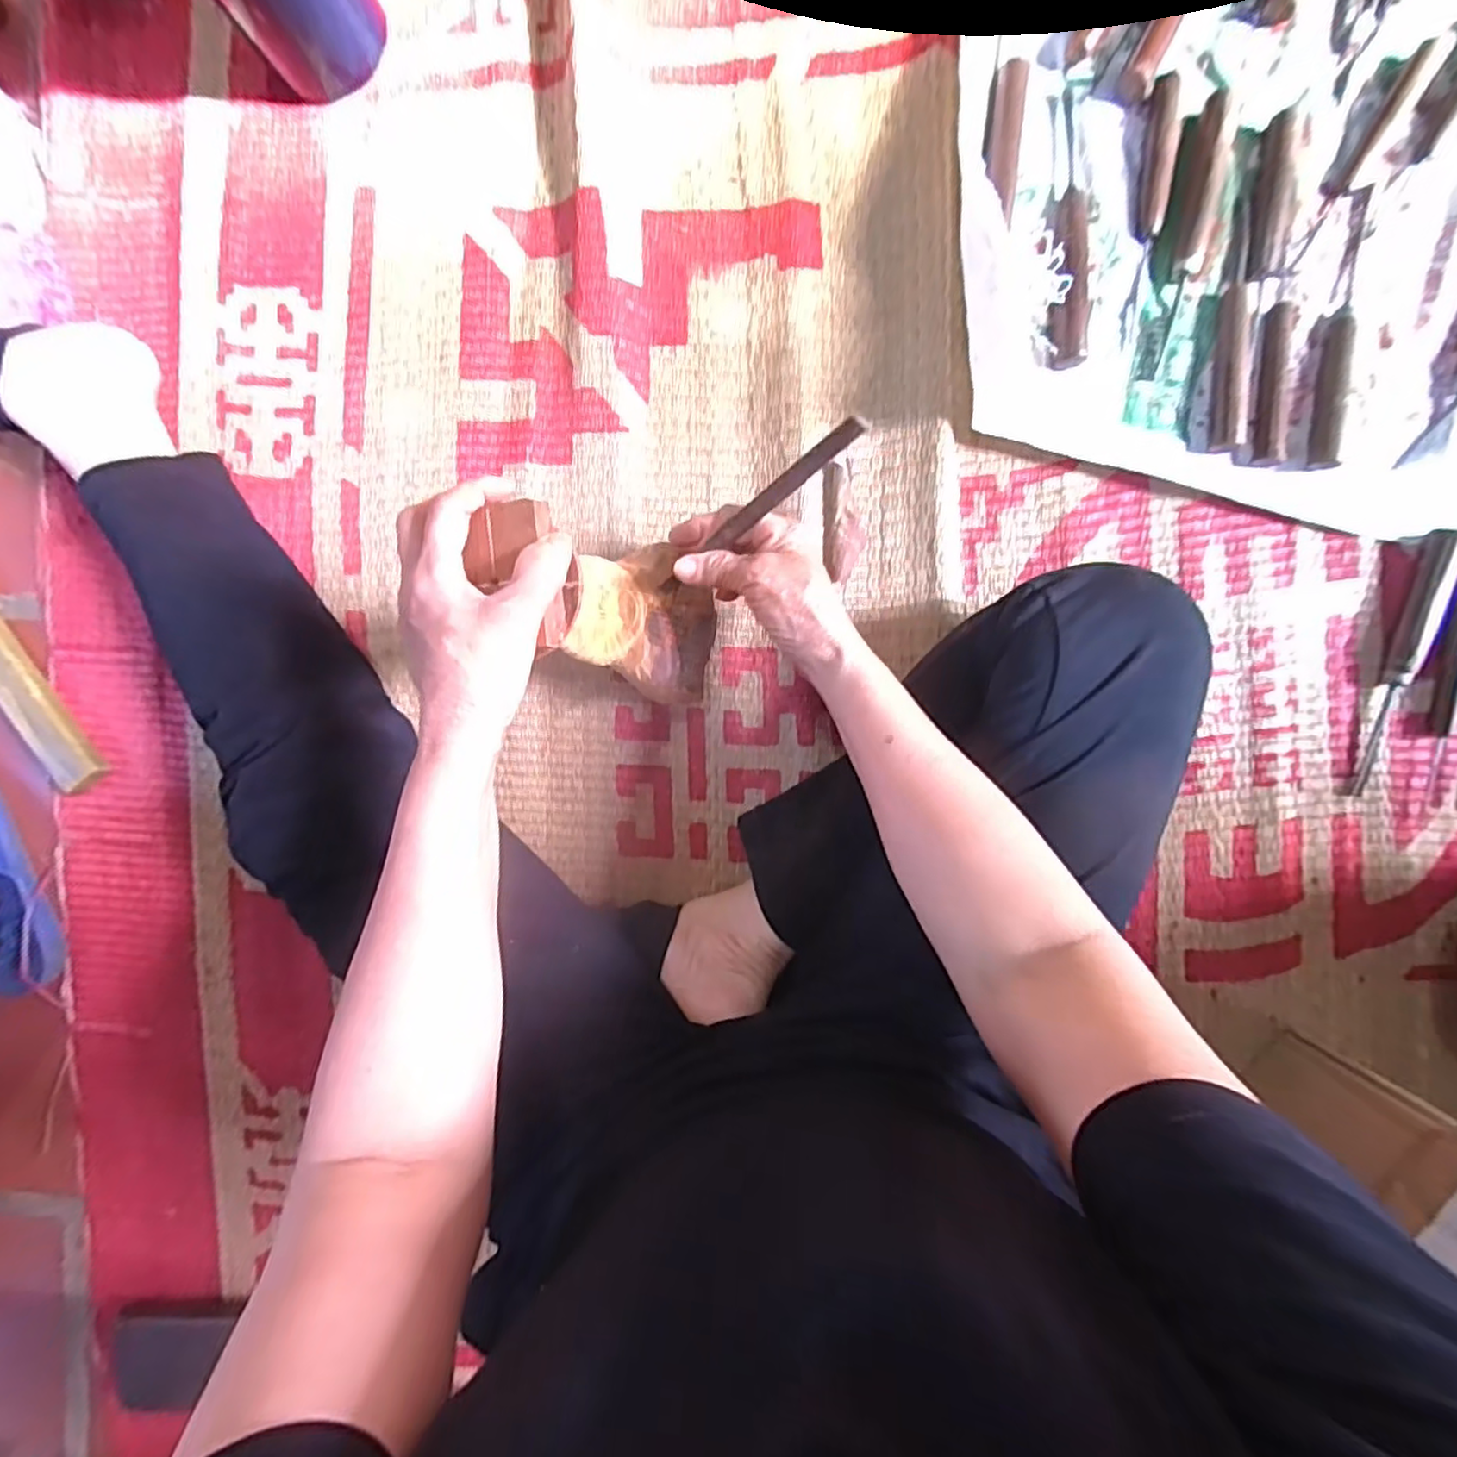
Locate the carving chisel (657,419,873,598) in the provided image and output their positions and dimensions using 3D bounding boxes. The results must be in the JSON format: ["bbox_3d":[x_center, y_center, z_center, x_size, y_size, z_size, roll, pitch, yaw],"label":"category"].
[{"bbox_3d":[0.014,-0.131,0.411,0.168,0.009,0.012,-32,90,34],"label":"carving chisel"}]

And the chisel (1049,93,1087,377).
[{"bbox_3d":[0.237,-0.348,0.463,0.023,0.020,0.184,0,93,4],"label":"chisel"}]

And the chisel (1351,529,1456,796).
[{"bbox_3d":[0.471,-0.044,0.466,0.017,0.021,0.182,11,93,3],"label":"chisel"}]

